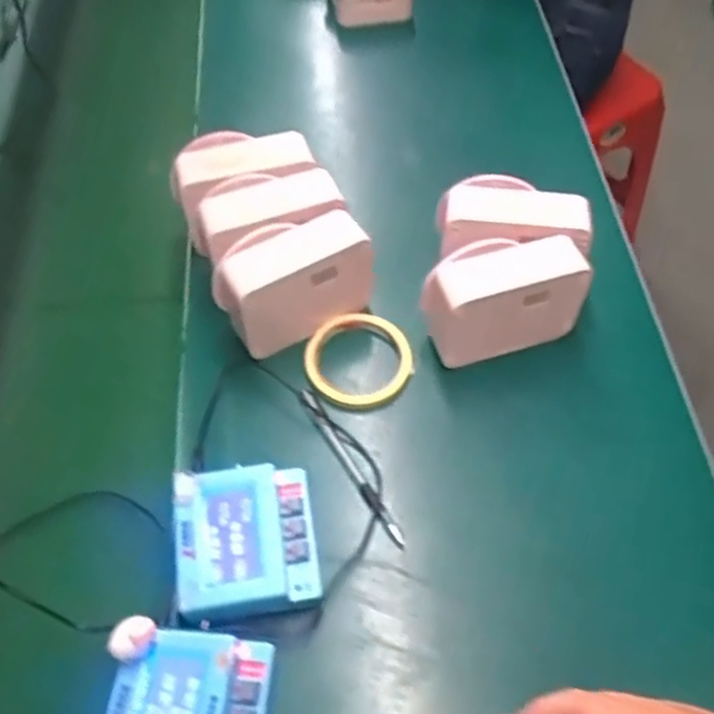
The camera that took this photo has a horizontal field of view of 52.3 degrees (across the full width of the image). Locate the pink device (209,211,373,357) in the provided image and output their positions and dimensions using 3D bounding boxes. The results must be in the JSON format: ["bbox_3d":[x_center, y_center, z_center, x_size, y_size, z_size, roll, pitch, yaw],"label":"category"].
[{"bbox_3d":[-0.052,-0.068,0.642,0.129,0.090,0.061,-22,59,-13],"label":"pink device"}]

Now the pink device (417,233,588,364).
[{"bbox_3d":[0.127,-0.048,0.638,0.131,0.111,0.061,-16,58,-9],"label":"pink device"}]

